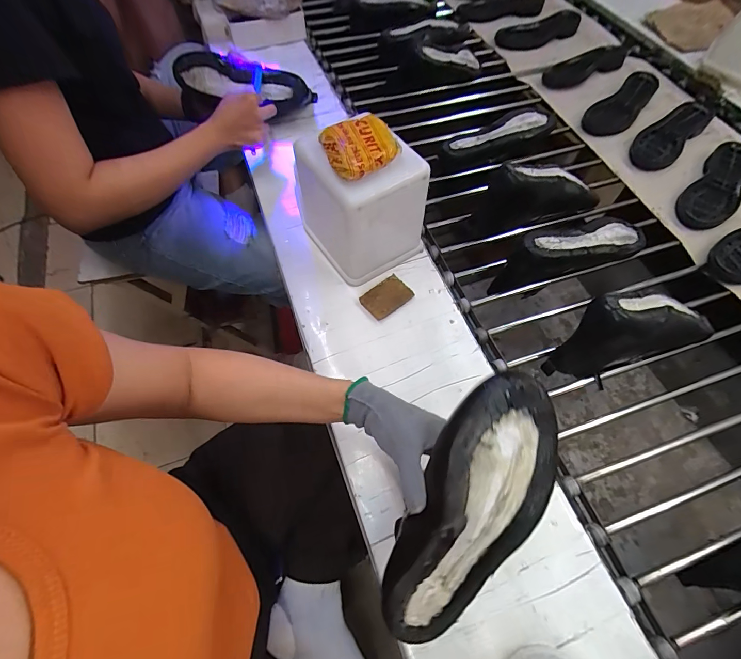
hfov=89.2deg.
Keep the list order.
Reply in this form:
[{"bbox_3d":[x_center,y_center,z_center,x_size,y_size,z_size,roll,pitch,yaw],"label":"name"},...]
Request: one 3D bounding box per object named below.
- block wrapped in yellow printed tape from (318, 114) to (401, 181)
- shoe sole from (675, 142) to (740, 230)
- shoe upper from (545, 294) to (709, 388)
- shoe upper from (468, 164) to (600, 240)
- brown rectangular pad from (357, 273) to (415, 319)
[{"bbox_3d":[-0.012,-0.228,0.464,0.083,0.023,0.083,-25,64,-13],"label":"block wrapped in yellow printed tape"},{"bbox_3d":[0.675,-0.280,0.721,0.086,0.031,0.235,38,67,18],"label":"shoe sole"},{"bbox_3d":[0.375,0.002,0.534,0.241,0.106,0.095,-22,64,-12],"label":"shoe upper"},{"bbox_3d":[0.294,-0.244,0.664,0.249,0.107,0.072,-15,62,-8],"label":"shoe upper"},{"bbox_3d":[0.024,-0.048,0.563,0.071,0.016,0.049,-36,67,-18],"label":"brown rectangular pad"}]

